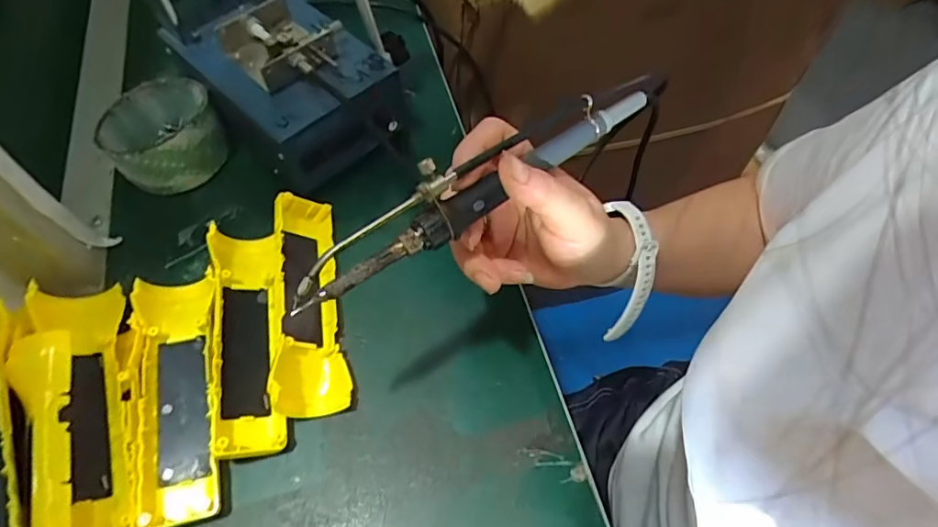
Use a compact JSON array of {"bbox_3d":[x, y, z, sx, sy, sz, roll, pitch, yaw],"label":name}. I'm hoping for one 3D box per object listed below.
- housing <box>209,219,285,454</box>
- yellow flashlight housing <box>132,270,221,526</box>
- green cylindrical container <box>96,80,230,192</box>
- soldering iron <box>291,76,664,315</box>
[{"bbox_3d":[-0.147,0.044,0.361,0.043,0.027,0.161,-11,62,-8],"label":"housing"},{"bbox_3d":[-0.187,0.079,0.345,0.046,0.020,0.162,-12,62,-8],"label":"yellow flashlight housing"},{"bbox_3d":[-0.247,-0.102,0.441,0.086,0.050,0.075,-38,68,-20],"label":"green cylindrical container"},{"bbox_3d":[0.012,-0.045,0.270,0.222,0.024,0.024,-33,66,-14],"label":"soldering iron"}]

